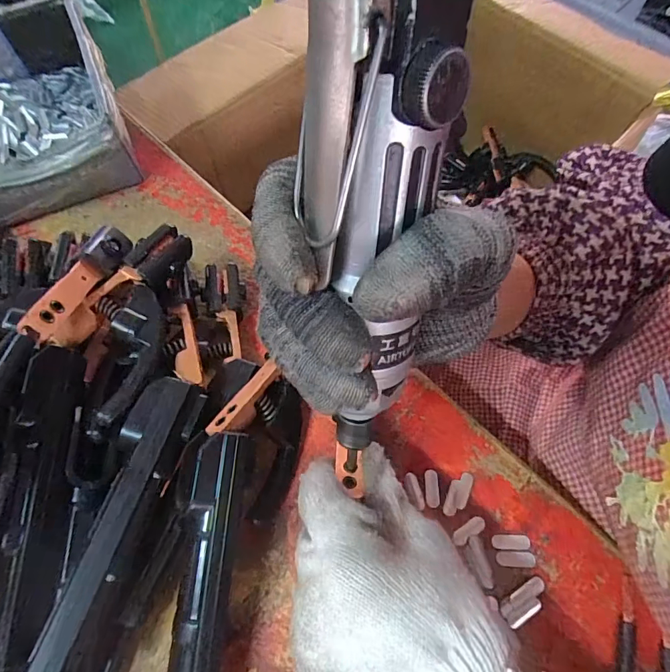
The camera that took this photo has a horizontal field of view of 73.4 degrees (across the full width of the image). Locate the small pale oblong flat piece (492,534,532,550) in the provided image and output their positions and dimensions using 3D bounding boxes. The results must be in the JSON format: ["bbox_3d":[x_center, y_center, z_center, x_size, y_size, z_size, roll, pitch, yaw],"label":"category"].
[{"bbox_3d":[0.107,0.124,0.271,0.023,0.004,0.008,0,65,1],"label":"small pale oblong flat piece"}]

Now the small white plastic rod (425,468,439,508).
[{"bbox_3d":[0.062,0.096,0.284,0.009,0.004,0.023,1,65,1],"label":"small white plastic rod"}]

